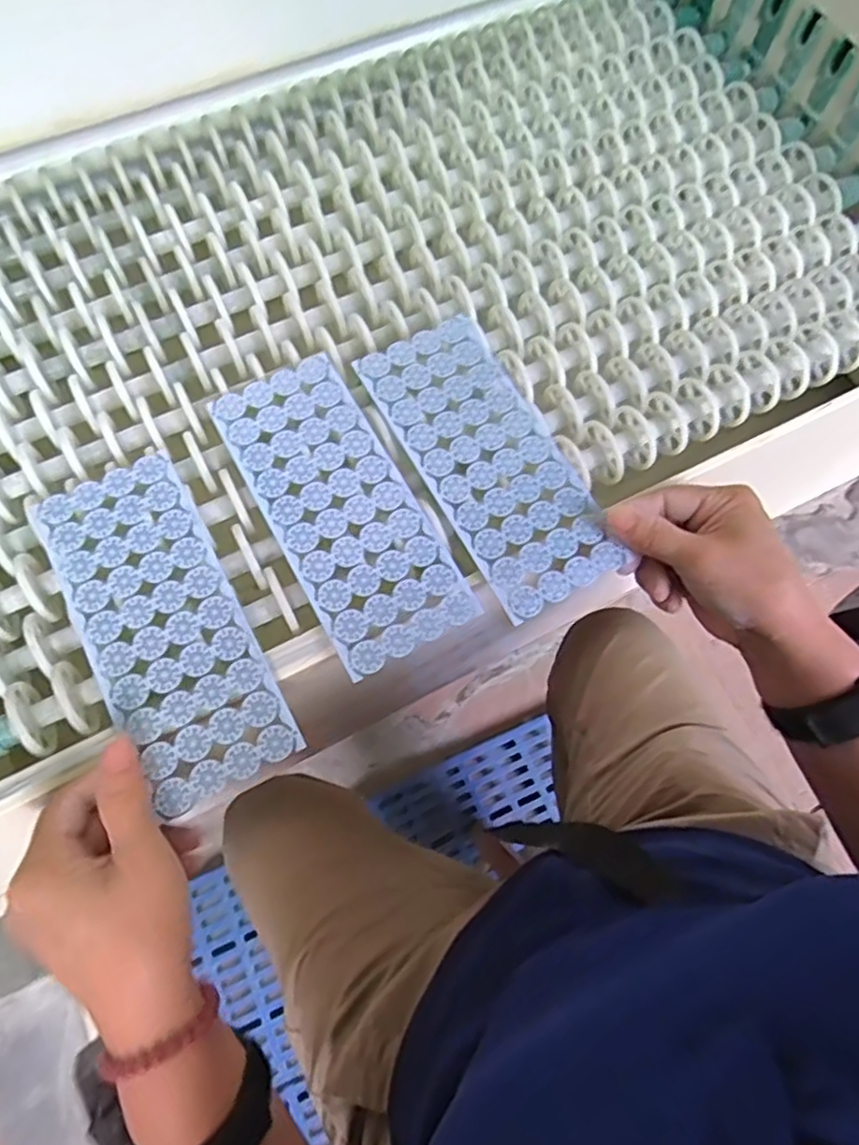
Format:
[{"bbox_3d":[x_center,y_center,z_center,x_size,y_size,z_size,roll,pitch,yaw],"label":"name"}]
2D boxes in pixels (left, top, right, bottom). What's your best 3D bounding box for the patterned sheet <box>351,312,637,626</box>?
[{"bbox_3d":[0.033,-0.068,0.406,0.079,0.005,0.187,-26,73,-12],"label":"patterned sheet"}]

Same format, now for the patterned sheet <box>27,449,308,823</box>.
[{"bbox_3d":[-0.140,0.025,0.366,0.079,0.004,0.188,-28,73,-12],"label":"patterned sheet"}]

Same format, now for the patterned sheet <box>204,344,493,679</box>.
[{"bbox_3d":[-0.051,-0.039,0.392,0.079,0.005,0.187,-27,71,-12],"label":"patterned sheet"}]

